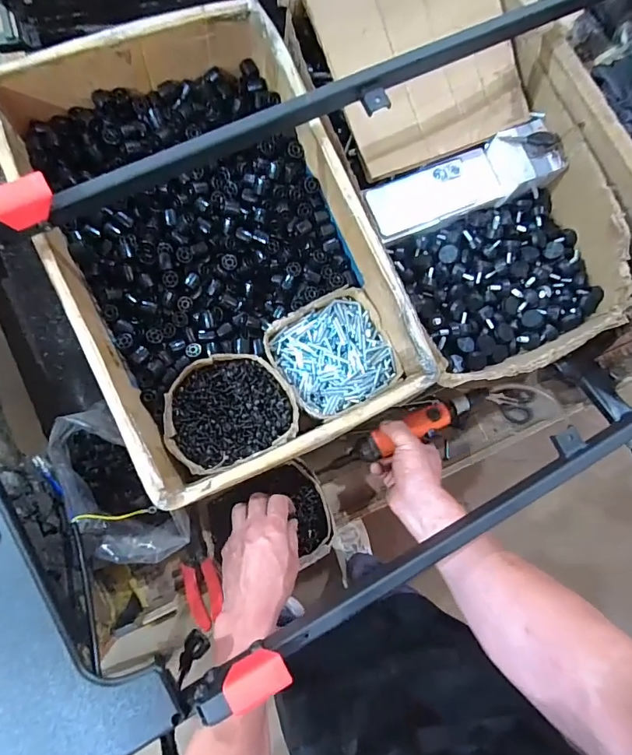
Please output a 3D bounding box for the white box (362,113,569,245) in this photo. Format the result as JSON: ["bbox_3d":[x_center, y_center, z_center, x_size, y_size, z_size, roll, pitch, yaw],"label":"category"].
[{"bbox_3d":[0.220,-0.287,0.635,0.277,0.052,0.088,-22,86,-9],"label":"white box"}]

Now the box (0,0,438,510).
[{"bbox_3d":[-0.121,-0.156,0.554,0.344,0.124,0.512,-25,87,-9],"label":"box"}]

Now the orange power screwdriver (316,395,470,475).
[{"bbox_3d":[0.120,0.084,0.647,0.224,0.035,0.037,-23,86,-5],"label":"orange power screwdriver"}]

